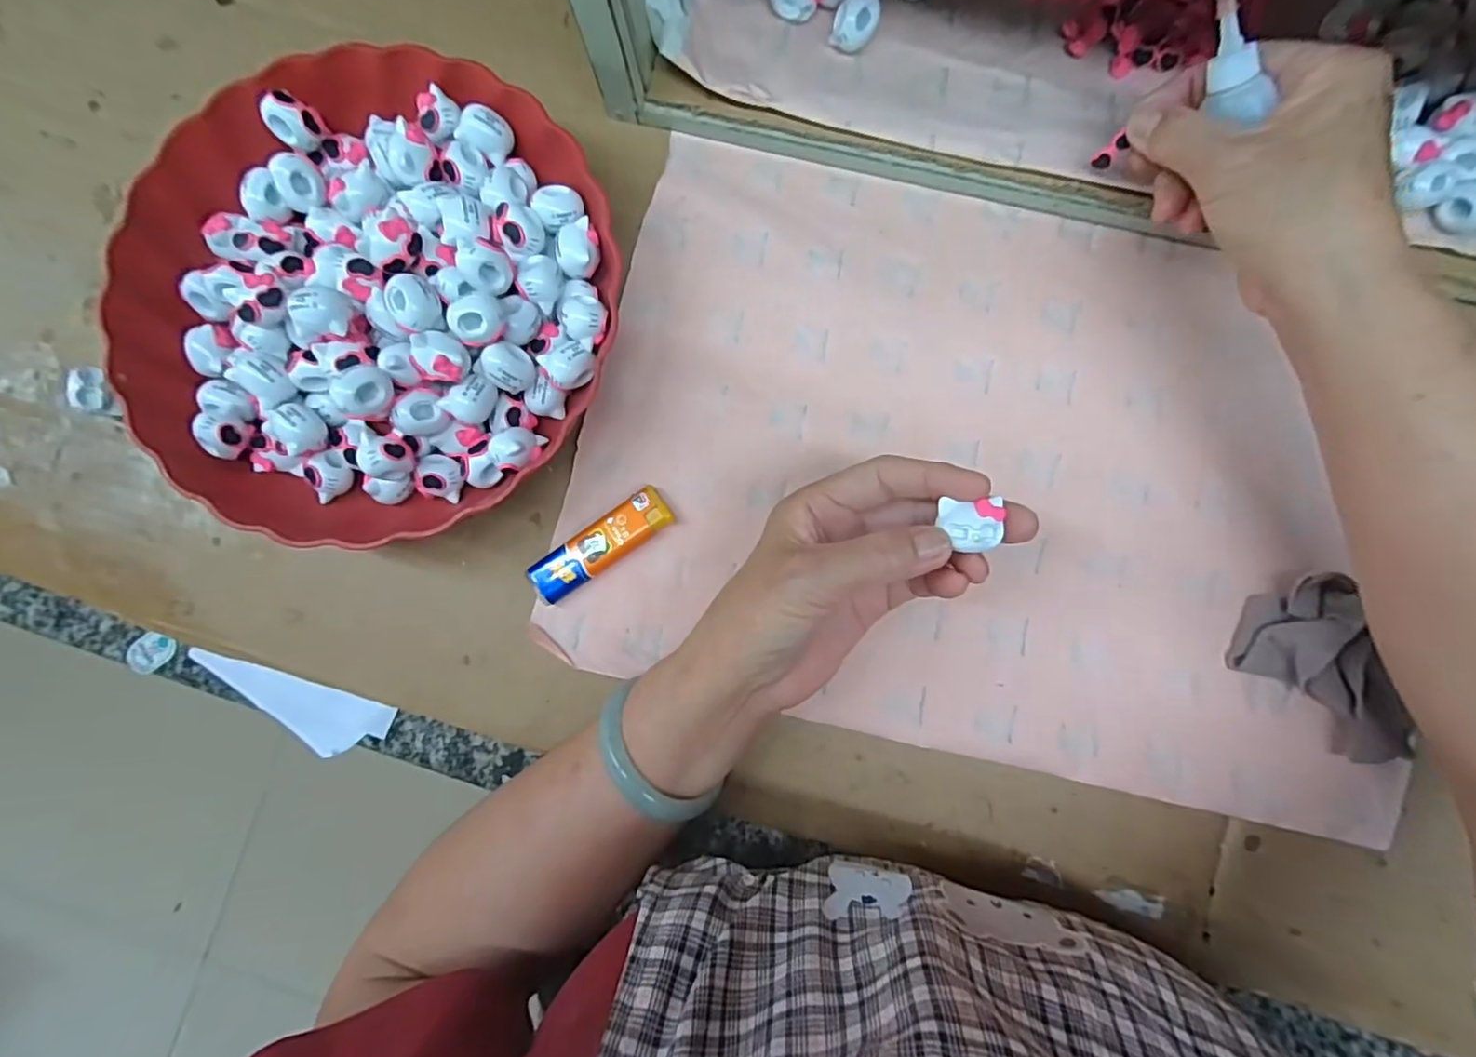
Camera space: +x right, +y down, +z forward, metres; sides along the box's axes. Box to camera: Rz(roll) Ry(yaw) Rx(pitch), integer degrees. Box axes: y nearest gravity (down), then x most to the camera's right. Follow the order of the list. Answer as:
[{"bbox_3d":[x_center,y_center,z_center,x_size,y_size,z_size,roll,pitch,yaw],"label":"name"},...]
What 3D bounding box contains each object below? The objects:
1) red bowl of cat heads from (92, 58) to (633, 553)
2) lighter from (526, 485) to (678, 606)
[{"bbox_3d":[-0.186,-0.115,0.312,0.234,0.060,0.236,0,85,2],"label":"red bowl of cat heads"},{"bbox_3d":[-0.071,0.009,0.321,0.080,0.011,0.023,-34,85,-1],"label":"lighter"}]

